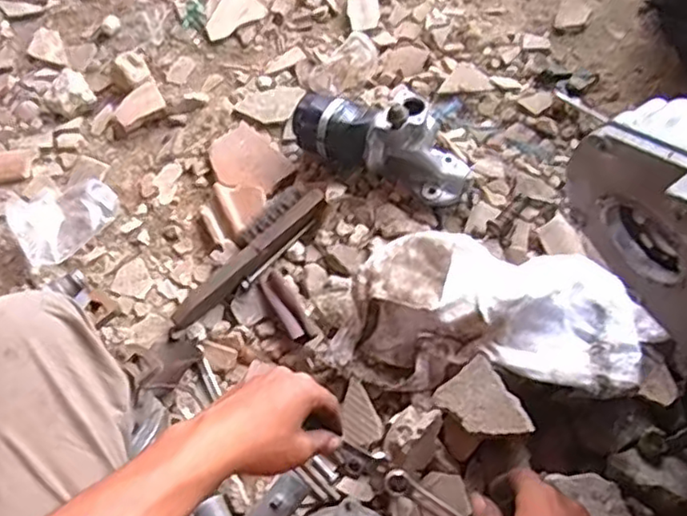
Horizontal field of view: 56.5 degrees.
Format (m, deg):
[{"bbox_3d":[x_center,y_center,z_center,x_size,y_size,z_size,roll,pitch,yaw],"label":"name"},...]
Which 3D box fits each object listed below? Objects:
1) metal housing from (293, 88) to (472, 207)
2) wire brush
[{"bbox_3d":[0.053,-0.156,0.813,0.232,0.103,0.104,21,66,13],"label":"metal housing"},{"bbox_3d":[-0.119,-0.004,0.785,0.049,0.034,0.228,37,71,20],"label":"wire brush"}]

